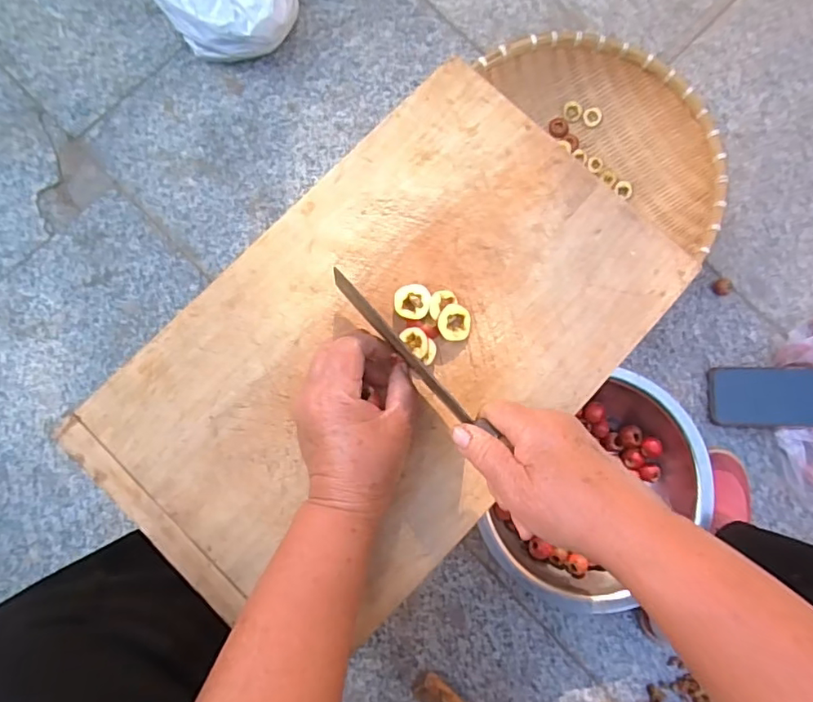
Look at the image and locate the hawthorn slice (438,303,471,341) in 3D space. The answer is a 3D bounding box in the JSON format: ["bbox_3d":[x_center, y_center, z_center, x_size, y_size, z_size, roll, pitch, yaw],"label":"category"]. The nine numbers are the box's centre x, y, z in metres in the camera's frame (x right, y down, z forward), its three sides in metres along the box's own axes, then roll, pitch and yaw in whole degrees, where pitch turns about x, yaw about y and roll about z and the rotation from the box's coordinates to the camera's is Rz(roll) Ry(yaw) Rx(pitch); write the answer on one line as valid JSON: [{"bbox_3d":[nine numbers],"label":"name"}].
[{"bbox_3d":[0.038,-0.023,0.441,0.028,0.004,0.029,-1,93,-20],"label":"hawthorn slice"}]

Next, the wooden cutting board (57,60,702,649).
[{"bbox_3d":[-0.014,-0.002,0.446,0.280,0.014,0.452,43,83,7],"label":"wooden cutting board"}]

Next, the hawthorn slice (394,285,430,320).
[{"bbox_3d":[0.005,-0.039,0.443,0.028,0.010,0.028,2,82,-2],"label":"hawthorn slice"}]

